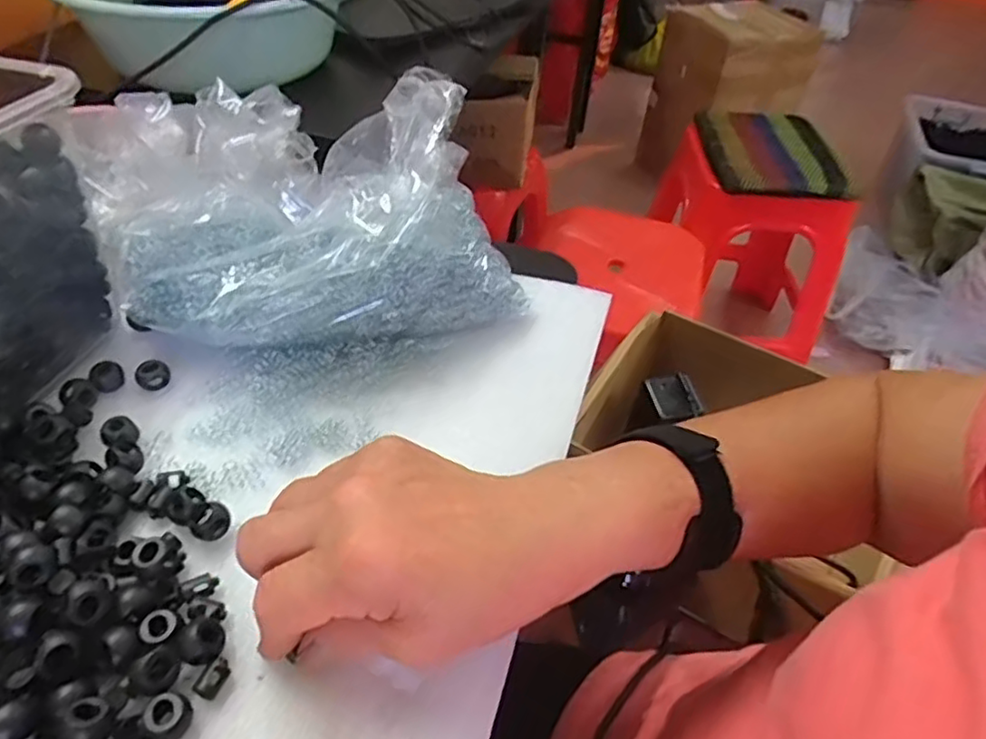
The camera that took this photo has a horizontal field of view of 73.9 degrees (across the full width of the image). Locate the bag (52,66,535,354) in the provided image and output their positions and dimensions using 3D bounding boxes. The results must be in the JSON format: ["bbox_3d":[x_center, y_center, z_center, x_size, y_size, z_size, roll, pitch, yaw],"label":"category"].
[{"bbox_3d":[-0.107,-0.088,0.392,0.226,0.114,0.135,-14,48,-19],"label":"bag"}]

